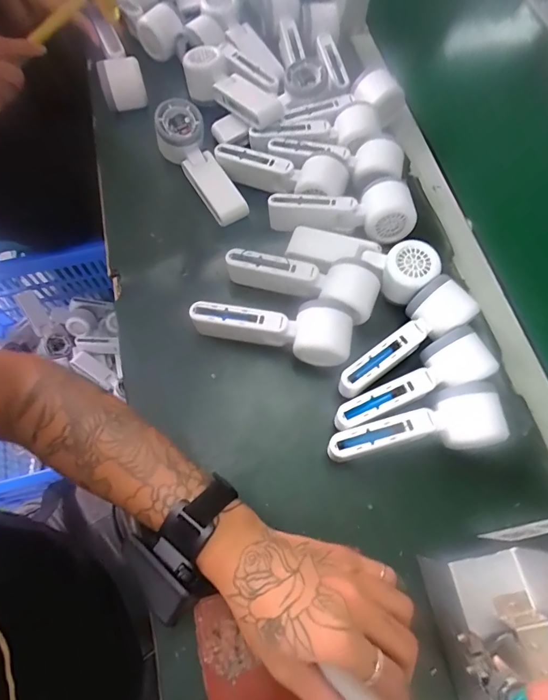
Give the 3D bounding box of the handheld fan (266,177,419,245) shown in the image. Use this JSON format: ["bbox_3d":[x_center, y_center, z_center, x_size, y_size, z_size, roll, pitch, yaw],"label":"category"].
[{"bbox_3d":[0.077,-0.162,0.462,0.157,0.049,0.056,-1,68,-2],"label":"handheld fan"}]

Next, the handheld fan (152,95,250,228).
[{"bbox_3d":[-0.090,-0.227,0.515,0.057,0.051,0.160,-33,92,-14],"label":"handheld fan"}]

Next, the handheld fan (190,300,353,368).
[{"bbox_3d":[-0.001,-0.028,0.433,0.167,0.056,0.055,17,69,5],"label":"handheld fan"}]

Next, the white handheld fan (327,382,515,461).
[{"bbox_3d":[0.131,0.074,0.393,0.163,0.055,0.057,-8,69,-5],"label":"white handheld fan"}]

